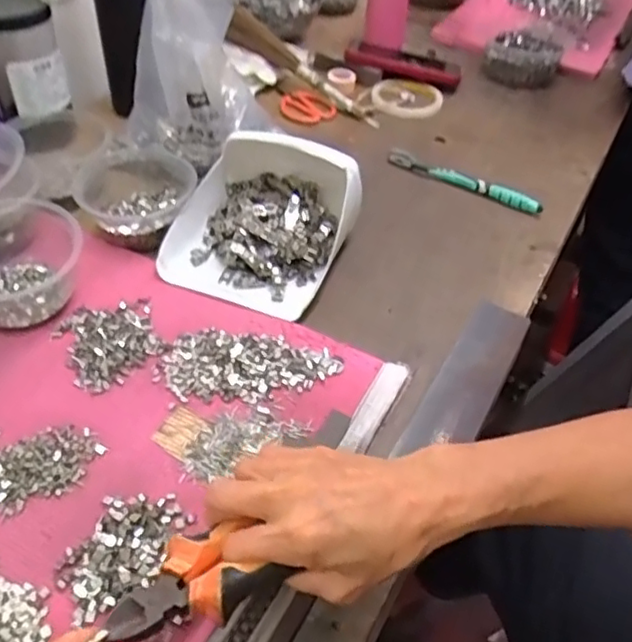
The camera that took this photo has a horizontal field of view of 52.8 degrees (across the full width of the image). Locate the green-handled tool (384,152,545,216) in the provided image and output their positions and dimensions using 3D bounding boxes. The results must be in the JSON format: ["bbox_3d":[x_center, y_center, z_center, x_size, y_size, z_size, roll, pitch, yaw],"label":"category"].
[{"bbox_3d":[0.168,-0.162,0.732,0.186,0.014,0.017,26,49,19],"label":"green-handled tool"}]

